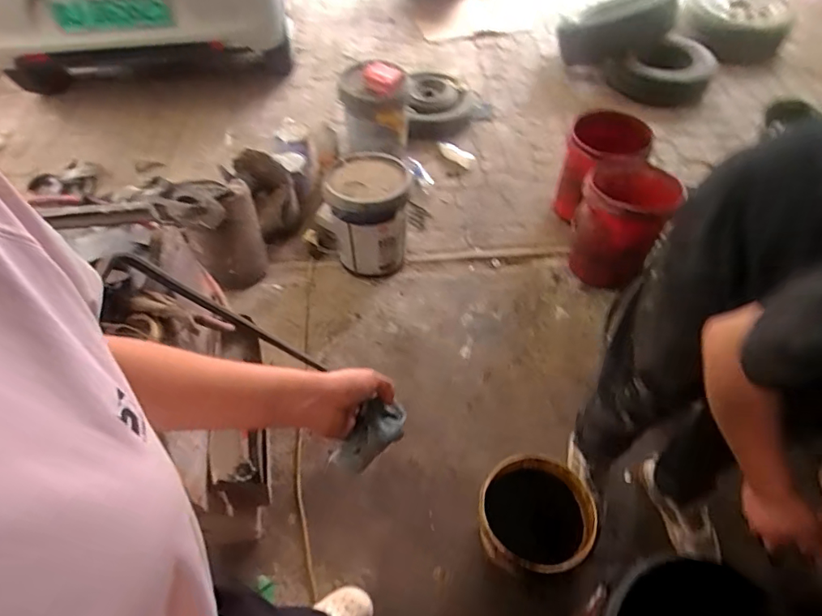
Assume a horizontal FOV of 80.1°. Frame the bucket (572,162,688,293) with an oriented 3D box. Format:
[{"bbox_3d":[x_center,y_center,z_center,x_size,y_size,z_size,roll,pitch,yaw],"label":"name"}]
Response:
[{"bbox_3d":[0.711,-0.280,1.699,0.292,0.409,0.315,0,54,0],"label":"bucket"}]

